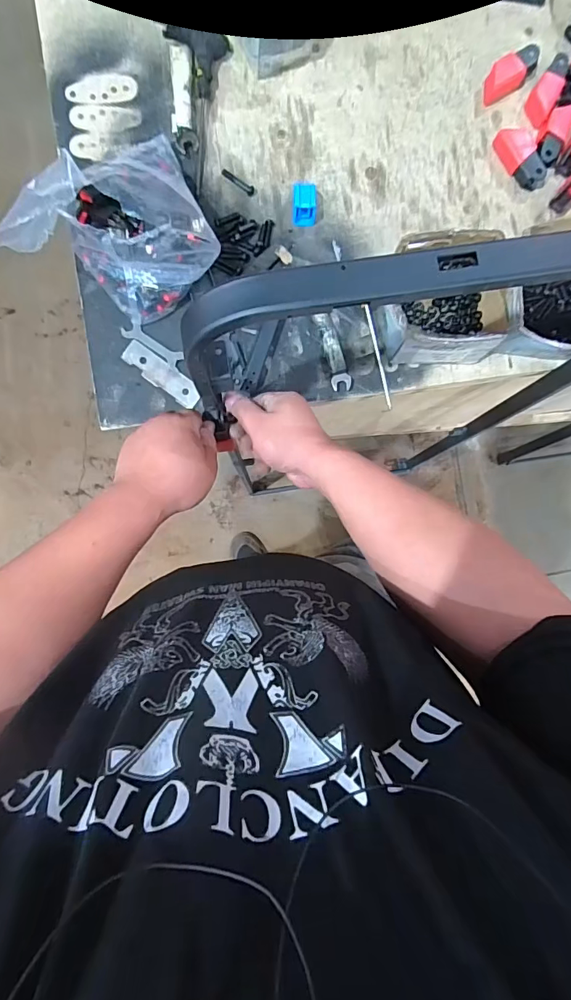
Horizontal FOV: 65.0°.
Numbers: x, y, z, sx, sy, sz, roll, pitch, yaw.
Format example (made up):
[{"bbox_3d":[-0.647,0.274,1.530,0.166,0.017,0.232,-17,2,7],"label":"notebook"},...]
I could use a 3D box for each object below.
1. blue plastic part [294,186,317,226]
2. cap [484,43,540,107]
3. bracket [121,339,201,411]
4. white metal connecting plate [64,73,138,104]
[{"bbox_3d":[0.026,-0.407,0.616,0.029,0.037,0.039,-4,90,-3],"label":"blue plastic part"},{"bbox_3d":[0.321,-0.607,0.636,0.092,0.024,0.038,-35,92,-2],"label":"cap"},{"bbox_3d":[-0.171,-0.173,0.622,0.117,0.006,0.036,38,91,-4],"label":"bracket"},{"bbox_3d":[-0.252,-0.565,0.616,0.093,0.005,0.041,-9,91,-3],"label":"white metal connecting plate"}]

